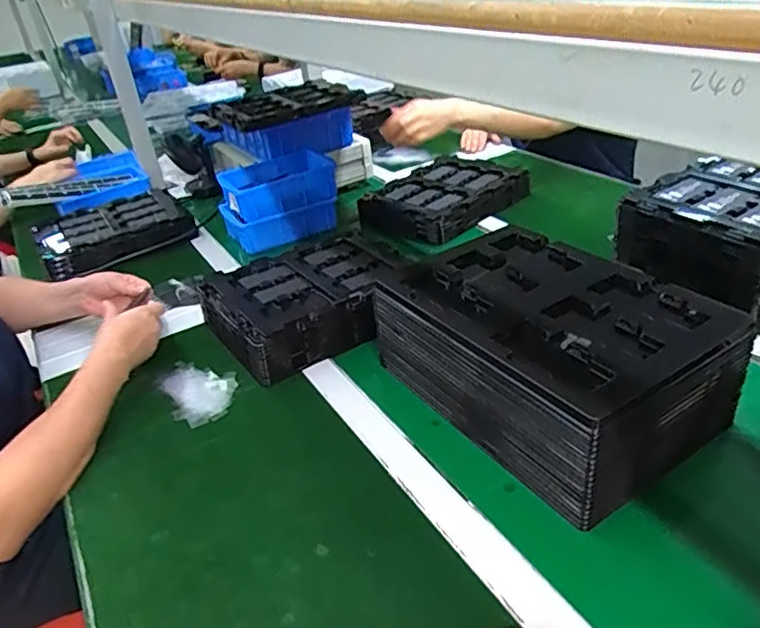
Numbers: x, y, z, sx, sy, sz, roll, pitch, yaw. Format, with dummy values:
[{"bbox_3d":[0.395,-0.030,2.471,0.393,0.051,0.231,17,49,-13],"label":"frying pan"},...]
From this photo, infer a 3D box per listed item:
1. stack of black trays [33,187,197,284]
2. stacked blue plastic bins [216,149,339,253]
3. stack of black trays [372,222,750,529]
[{"bbox_3d":[-0.532,-0.165,1.215,0.276,0.057,0.209,-24,36,-26],"label":"stack of black trays"},{"bbox_3d":[-0.193,-0.220,1.163,0.218,0.124,0.149,-12,32,-8],"label":"stacked blue plastic bins"},{"bbox_3d":[0.184,0.036,0.676,0.231,0.130,0.325,-24,36,-25],"label":"stack of black trays"}]

